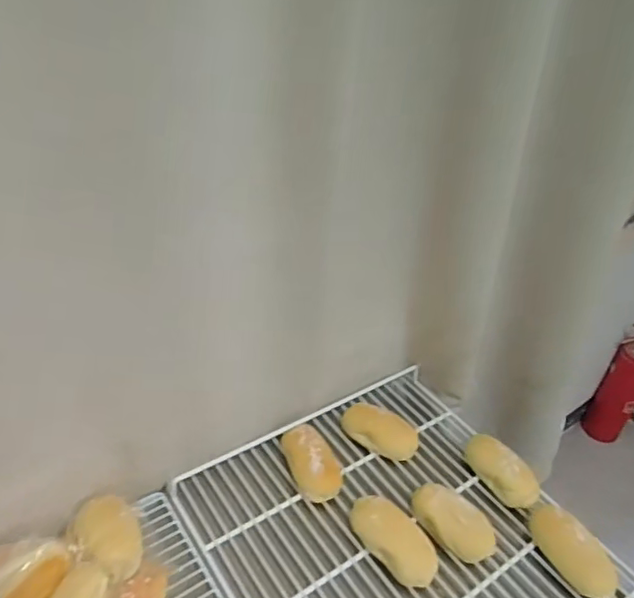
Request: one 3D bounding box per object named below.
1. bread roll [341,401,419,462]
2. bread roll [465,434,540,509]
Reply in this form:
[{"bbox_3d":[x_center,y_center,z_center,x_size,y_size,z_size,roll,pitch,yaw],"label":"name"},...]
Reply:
[{"bbox_3d":[0.103,0.210,0.926,0.129,0.051,0.070,21,38,19],"label":"bread roll"},{"bbox_3d":[0.288,0.262,0.884,0.056,0.045,0.132,-11,39,-23],"label":"bread roll"}]

